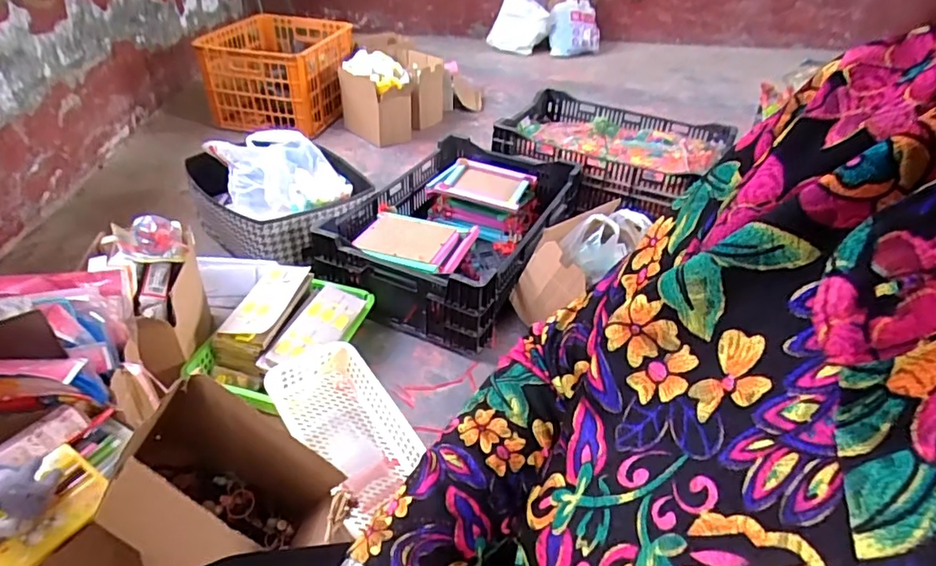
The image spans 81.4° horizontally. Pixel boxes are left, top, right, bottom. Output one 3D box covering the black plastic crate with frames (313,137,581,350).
[{"bbox_3d":[-0.033,-0.147,1.316,0.442,0.169,0.611,20,42,18],"label":"black plastic crate with frames"}]

